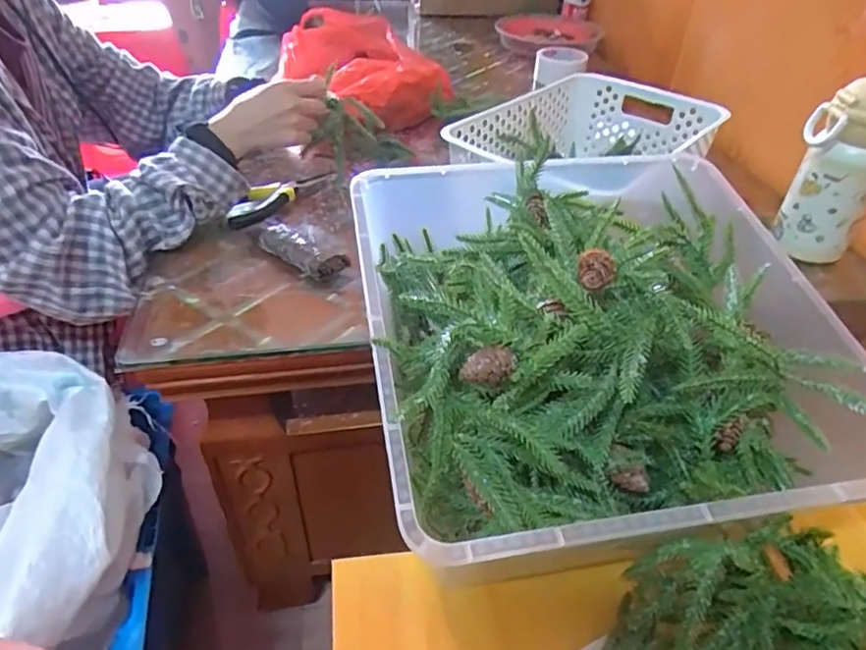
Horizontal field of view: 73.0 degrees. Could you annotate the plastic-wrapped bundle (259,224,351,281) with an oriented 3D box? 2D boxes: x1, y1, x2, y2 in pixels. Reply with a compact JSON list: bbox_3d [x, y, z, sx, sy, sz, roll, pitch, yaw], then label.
[{"bbox_3d":[-0.135,-0.074,0.605,0.100,0.025,0.032,24,45,26],"label":"plastic-wrapped bundle"}]

